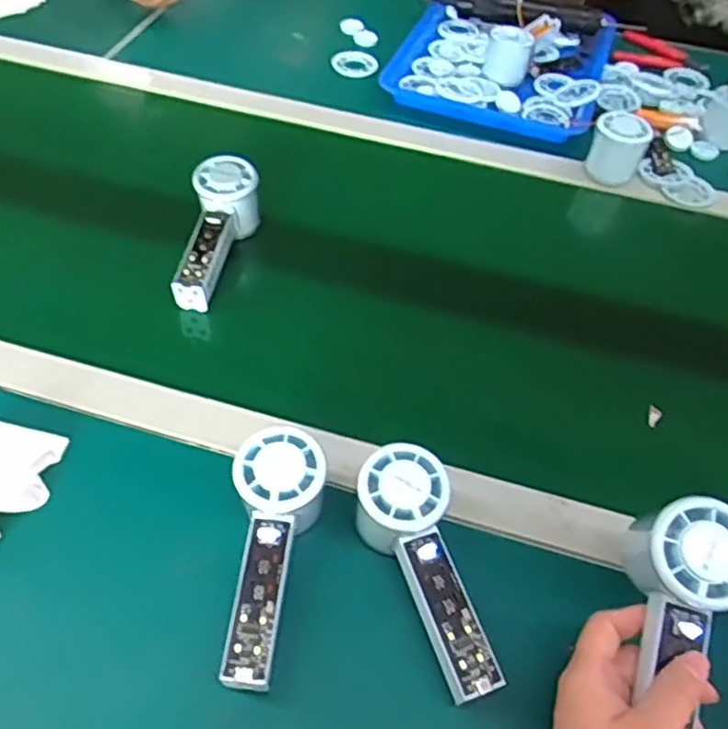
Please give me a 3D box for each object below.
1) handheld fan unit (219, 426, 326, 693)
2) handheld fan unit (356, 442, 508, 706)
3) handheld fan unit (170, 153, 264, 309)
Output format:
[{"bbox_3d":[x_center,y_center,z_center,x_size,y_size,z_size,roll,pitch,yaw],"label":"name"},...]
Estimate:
[{"bbox_3d":[-0.059,0.119,0.425,0.059,0.054,0.154,8,65,0],"label":"handheld fan unit"},{"bbox_3d":[0.042,0.126,0.415,0.058,0.057,0.154,-15,55,-18],"label":"handheld fan unit"},{"bbox_3d":[-0.137,-0.118,0.605,0.055,0.064,0.151,12,51,3],"label":"handheld fan unit"}]

